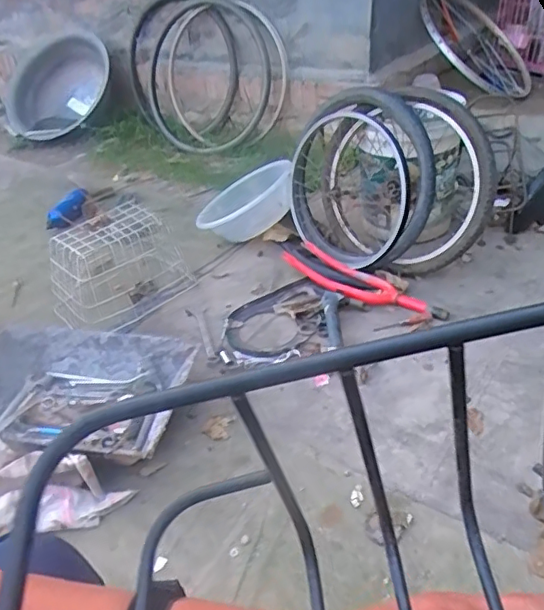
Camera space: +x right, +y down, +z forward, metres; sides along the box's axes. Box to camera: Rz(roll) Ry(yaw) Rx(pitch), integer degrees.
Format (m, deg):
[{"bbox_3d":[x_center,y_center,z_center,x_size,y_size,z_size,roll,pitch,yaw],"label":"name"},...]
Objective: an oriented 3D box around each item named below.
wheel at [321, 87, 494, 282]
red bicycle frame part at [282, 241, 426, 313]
[{"bbox_3d":[0.341,-0.311,1.446,0.447,0.431,0.083,1,18,28],"label":"wheel"},{"bbox_3d":[0.210,-0.071,1.465,0.134,0.052,0.407,-31,43,-32],"label":"red bicycle frame part"}]

